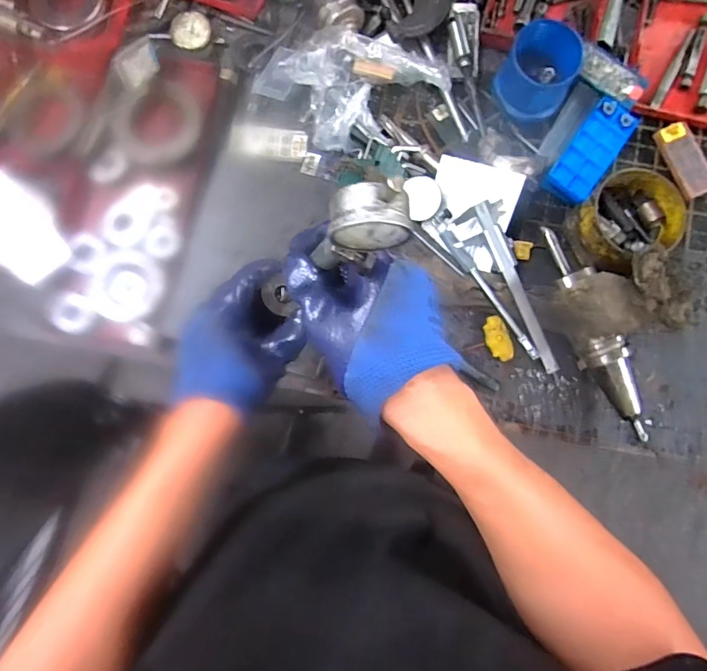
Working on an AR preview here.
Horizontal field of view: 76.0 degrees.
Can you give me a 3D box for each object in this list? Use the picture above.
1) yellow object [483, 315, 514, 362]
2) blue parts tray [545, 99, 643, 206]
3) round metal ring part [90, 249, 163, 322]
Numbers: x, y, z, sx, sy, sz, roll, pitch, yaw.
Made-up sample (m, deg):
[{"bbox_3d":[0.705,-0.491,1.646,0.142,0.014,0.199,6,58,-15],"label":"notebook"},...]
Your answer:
[{"bbox_3d":[0.184,0.004,0.575,0.031,0.013,0.058,-27,84,-3],"label":"yellow object"},{"bbox_3d":[0.309,-0.240,0.584,0.058,0.020,0.152,36,85,4],"label":"blue parts tray"},{"bbox_3d":[-0.292,-0.064,0.583,0.078,0.015,0.089,21,84,3],"label":"round metal ring part"}]

